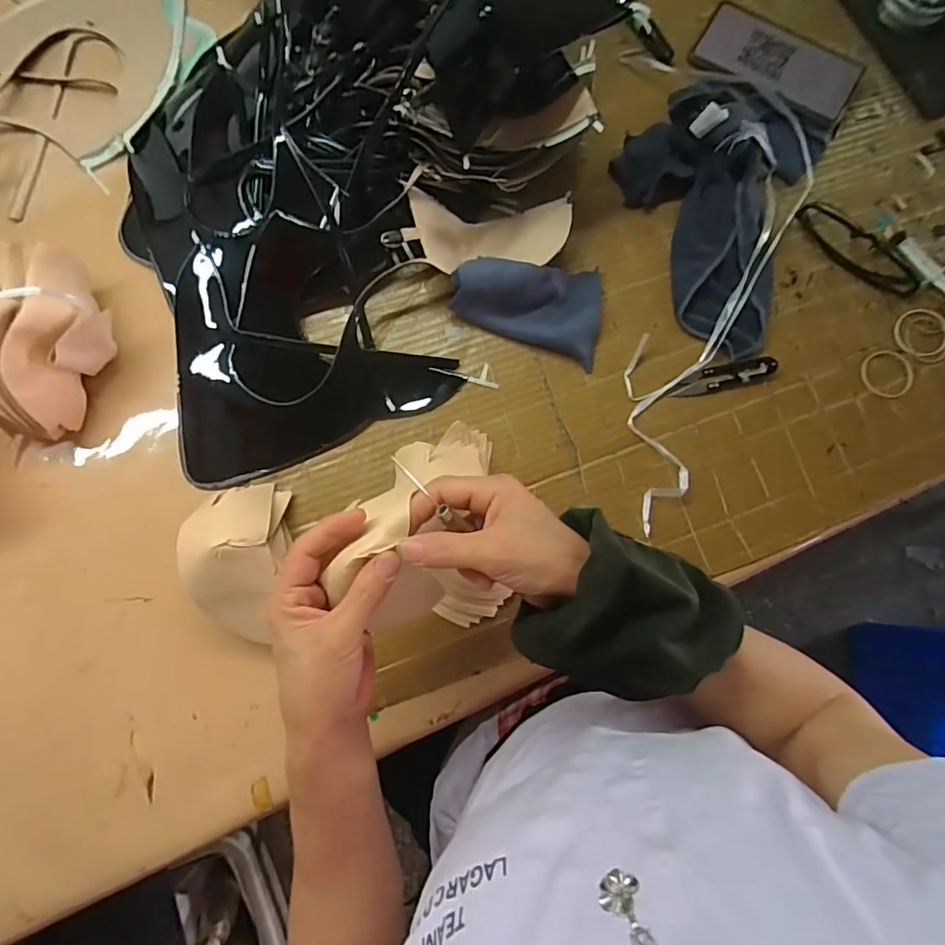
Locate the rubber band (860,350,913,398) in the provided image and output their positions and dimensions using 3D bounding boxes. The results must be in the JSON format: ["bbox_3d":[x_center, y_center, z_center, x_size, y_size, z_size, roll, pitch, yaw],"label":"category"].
[{"bbox_3d":[0.396,-0.095,0.487,0.050,0.008,0.046,0,88,-3],"label":"rubber band"}]

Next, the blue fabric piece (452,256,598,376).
[{"bbox_3d":[0.052,-0.155,0.469,0.141,0.041,0.090,9,82,-6],"label":"blue fabric piece"}]

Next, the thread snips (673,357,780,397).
[{"bbox_3d":[0.237,-0.090,0.481,0.098,0.008,0.023,-16,84,-4],"label":"thread snips"}]

